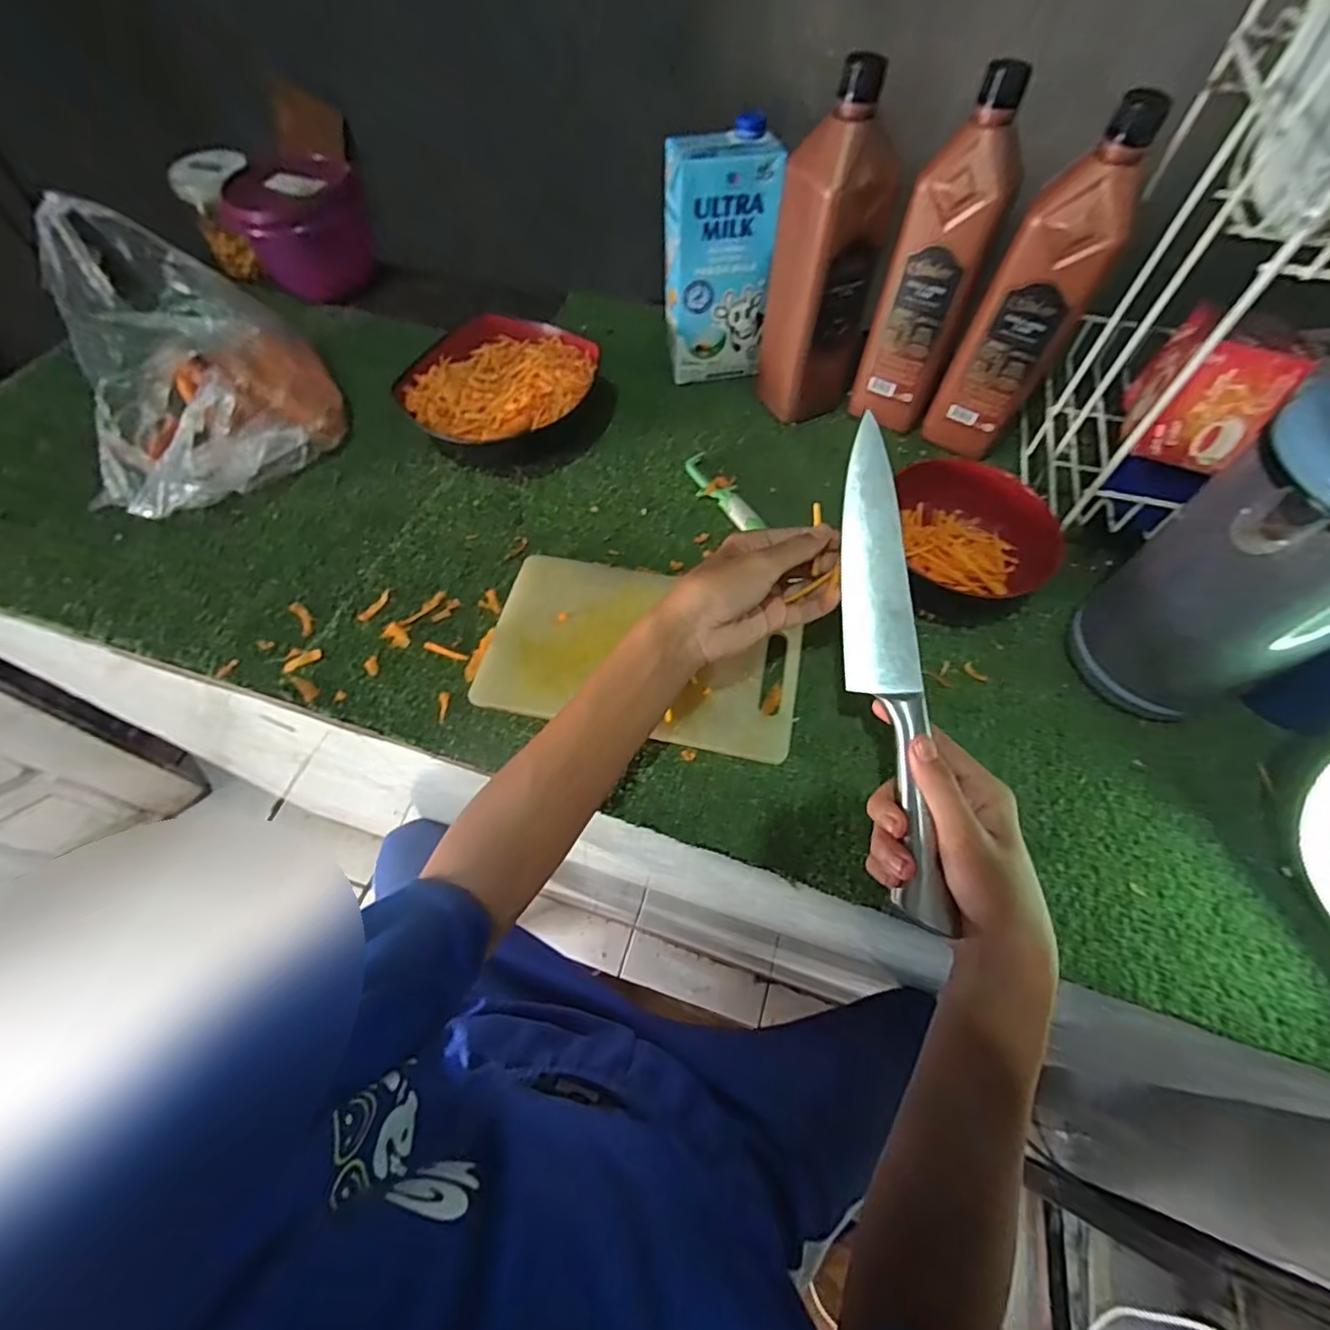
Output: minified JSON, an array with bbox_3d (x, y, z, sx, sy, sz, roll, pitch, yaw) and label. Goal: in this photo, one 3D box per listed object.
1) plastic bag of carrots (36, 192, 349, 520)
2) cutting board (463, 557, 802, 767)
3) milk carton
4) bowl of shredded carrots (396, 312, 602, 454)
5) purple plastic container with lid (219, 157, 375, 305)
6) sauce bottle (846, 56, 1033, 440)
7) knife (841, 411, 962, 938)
[{"bbox_3d":[-0.459,-0.291,0.567,0.220,0.156,0.295,-31,65,-18],"label":"plastic bag of carrots"},{"bbox_3d":[-0.015,-0.013,0.477,0.242,0.016,0.148,12,60,6],"label":"cutting board"},{"bbox_3d":[0.052,-0.386,0.585,0.099,0.201,0.059,-2,60,-2],"label":"milk carton"},{"bbox_3d":[-0.162,-0.270,0.603,0.176,0.063,0.169,0,59,0],"label":"bowl of shredded carrots"},{"bbox_3d":[-0.439,-0.527,0.721,0.134,0.115,0.121,-37,66,-20],"label":"purple plastic container with lid"},{"bbox_3d":[0.228,-0.329,0.507,0.072,0.240,0.063,16,62,8],"label":"sauce bottle"},{"bbox_3d":[0.133,-0.005,0.362,0.039,0.022,0.306,-3,77,-2],"label":"knife"}]

